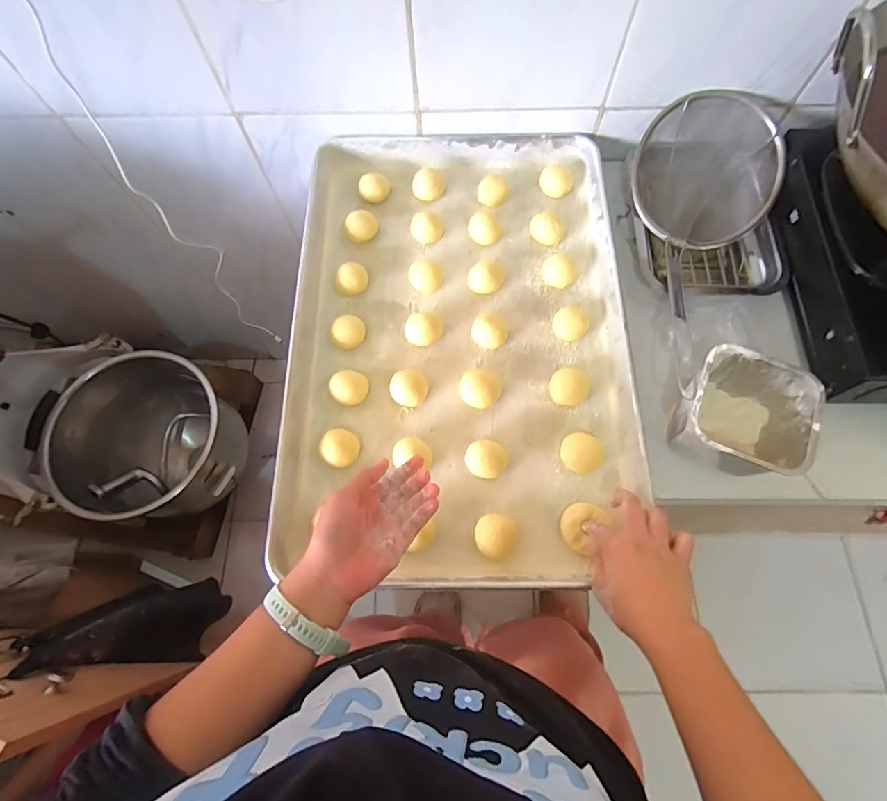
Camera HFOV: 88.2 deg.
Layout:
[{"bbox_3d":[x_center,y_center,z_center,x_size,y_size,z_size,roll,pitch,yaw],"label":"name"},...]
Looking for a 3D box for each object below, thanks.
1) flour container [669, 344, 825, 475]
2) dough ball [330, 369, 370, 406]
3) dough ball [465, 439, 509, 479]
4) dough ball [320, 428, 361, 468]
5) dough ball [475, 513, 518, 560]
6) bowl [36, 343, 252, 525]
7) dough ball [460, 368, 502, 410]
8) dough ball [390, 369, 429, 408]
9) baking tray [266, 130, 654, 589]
[{"bbox_3d":[0.318,0.018,0.503,0.120,0.083,0.120,25,74,8],"label":"flour container"},{"bbox_3d":[-0.113,-0.015,0.558,0.044,0.031,0.038,-16,73,-5],"label":"dough ball"},{"bbox_3d":[0.050,0.067,0.525,0.048,0.029,0.044,0,72,0],"label":"dough ball"},{"bbox_3d":[-0.120,0.056,0.531,0.039,0.028,0.041,0,72,0],"label":"dough ball"},{"bbox_3d":[0.056,0.146,0.495,0.044,0.028,0.044,0,72,0],"label":"dough ball"},{"bbox_3d":[-0.623,0.106,1.029,0.365,0.301,0.346,0,72,0],"label":"bowl"},{"bbox_3d":[0.045,-0.014,0.558,0.048,0.023,0.048,0,72,0],"label":"dough ball"},{"bbox_3d":[-0.042,-0.015,0.555,0.044,0.030,0.039,22,74,7],"label":"dough ball"},{"bbox_3d":[0.017,-0.088,0.582,0.408,0.053,0.596,0,72,0],"label":"baking tray"}]

